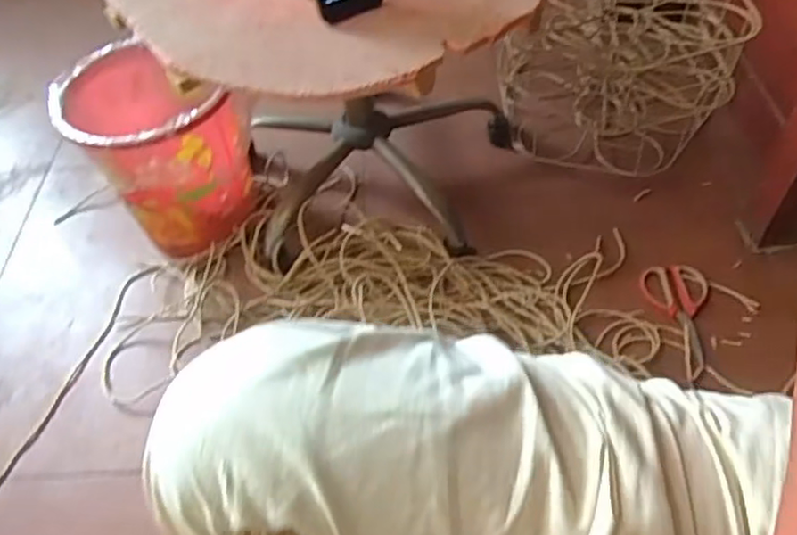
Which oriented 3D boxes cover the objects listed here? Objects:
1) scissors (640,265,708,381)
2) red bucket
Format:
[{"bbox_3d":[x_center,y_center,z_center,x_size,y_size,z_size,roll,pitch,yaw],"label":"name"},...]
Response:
[{"bbox_3d":[0.402,0.071,0.884,0.090,0.008,0.182,-4,51,2],"label":"scissors"},{"bbox_3d":[-0.354,-0.163,0.960,0.203,0.260,0.227,-37,57,-22],"label":"red bucket"}]

